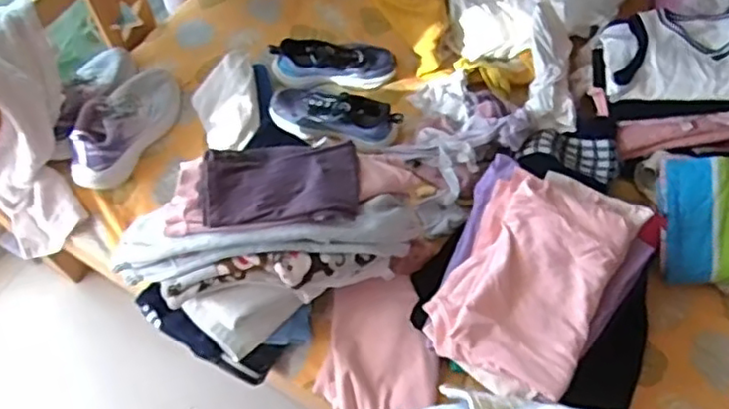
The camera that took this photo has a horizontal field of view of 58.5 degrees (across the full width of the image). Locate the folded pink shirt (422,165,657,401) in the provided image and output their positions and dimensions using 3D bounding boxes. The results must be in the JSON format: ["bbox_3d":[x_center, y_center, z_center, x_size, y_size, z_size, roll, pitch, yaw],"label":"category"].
[{"bbox_3d":[0.225,0.094,0.869,0.197,0.062,0.302,28,66,13],"label":"folded pink shirt"}]

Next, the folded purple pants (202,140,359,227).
[{"bbox_3d":[-0.114,-0.031,0.893,0.211,0.043,0.138,-4,63,-2],"label":"folded purple pants"}]

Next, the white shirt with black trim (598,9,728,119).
[{"bbox_3d":[0.526,-0.225,1.005,0.316,0.099,0.183,-3,67,18],"label":"white shirt with black trim"}]

